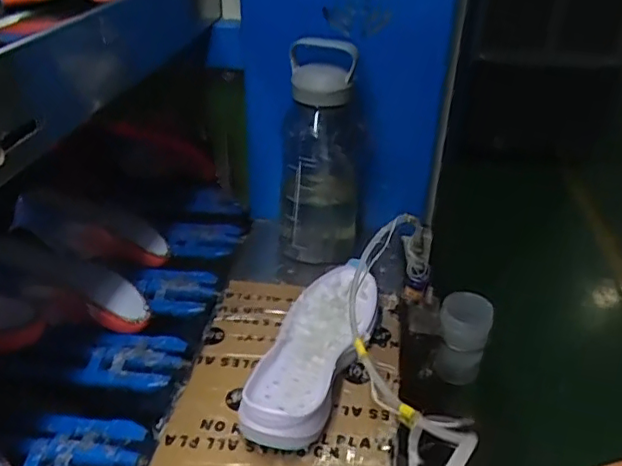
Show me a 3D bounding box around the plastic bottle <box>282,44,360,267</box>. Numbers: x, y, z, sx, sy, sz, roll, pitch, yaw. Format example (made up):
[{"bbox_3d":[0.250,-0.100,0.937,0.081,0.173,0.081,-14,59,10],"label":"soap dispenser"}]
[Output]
[{"bbox_3d":[0.019,-0.105,0.816,0.114,0.305,0.107,4,33,0],"label":"plastic bottle"}]

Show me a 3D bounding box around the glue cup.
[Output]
[{"bbox_3d":[0.229,0.161,0.878,0.071,0.122,0.078,3,34,-2],"label":"glue cup"}]

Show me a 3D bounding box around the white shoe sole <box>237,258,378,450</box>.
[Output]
[{"bbox_3d":[0.006,0.126,0.659,0.097,0.050,0.288,15,34,16],"label":"white shoe sole"}]

